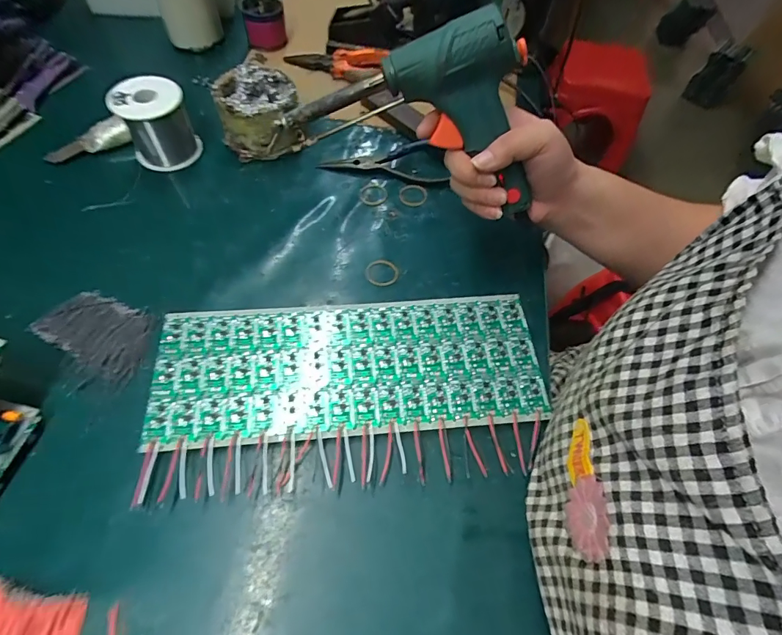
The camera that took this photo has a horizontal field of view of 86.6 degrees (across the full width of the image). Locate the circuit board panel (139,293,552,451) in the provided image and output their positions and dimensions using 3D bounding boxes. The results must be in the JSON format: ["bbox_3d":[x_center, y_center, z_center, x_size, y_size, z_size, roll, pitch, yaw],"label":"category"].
[{"bbox_3d":[-0.032,0.036,0.340,0.304,0.007,0.112,-3,56,-5],"label":"circuit board panel"}]

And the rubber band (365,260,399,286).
[{"bbox_3d":[-0.009,-0.044,0.399,0.032,0.006,0.031,-1,58,1],"label":"rubber band"}]

